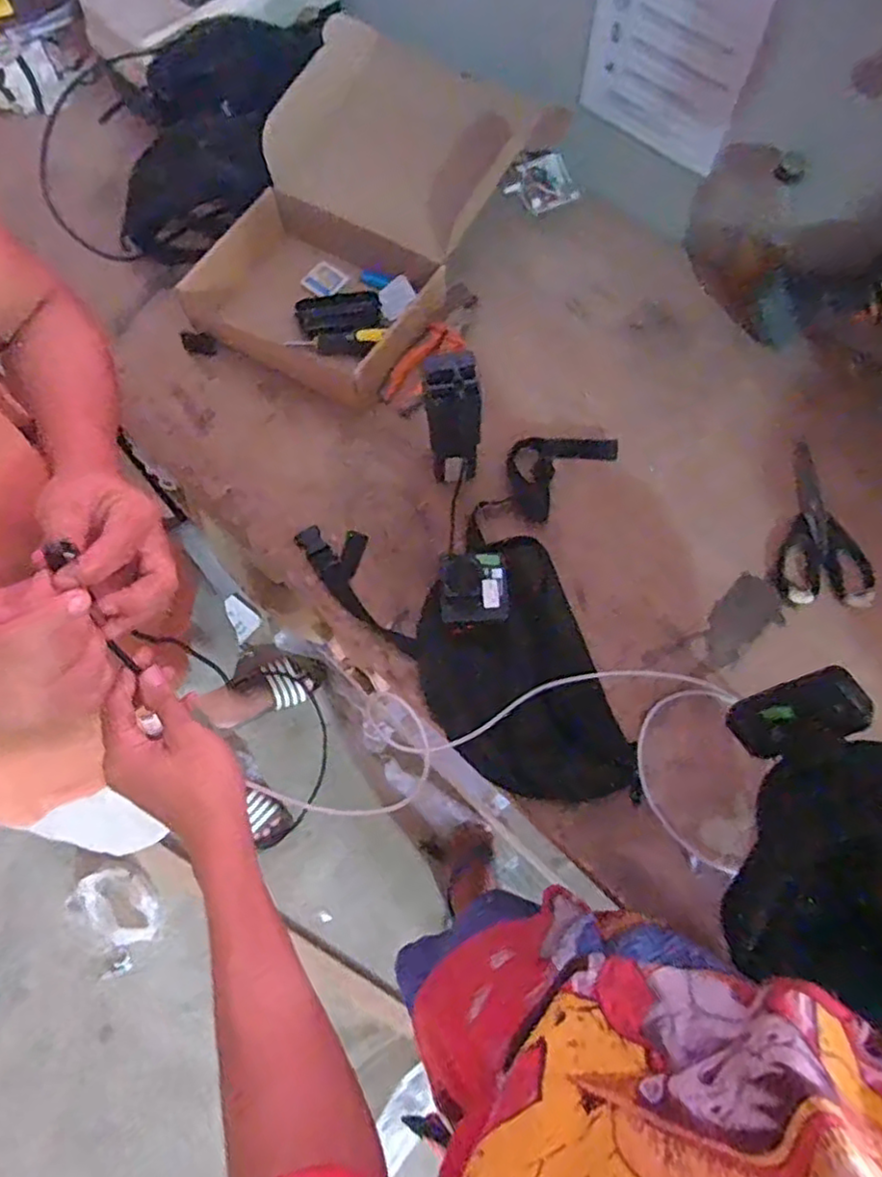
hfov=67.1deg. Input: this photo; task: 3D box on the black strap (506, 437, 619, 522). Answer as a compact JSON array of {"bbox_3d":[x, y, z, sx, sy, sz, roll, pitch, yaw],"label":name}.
[{"bbox_3d":[0.131,-0.148,0.778,0.145,0.018,0.086,-42,74,-14],"label":"black strap"}]

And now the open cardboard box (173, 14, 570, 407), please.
[{"bbox_3d":[-0.093,-0.508,0.871,0.305,0.128,0.491,28,72,11],"label":"open cardboard box"}]

